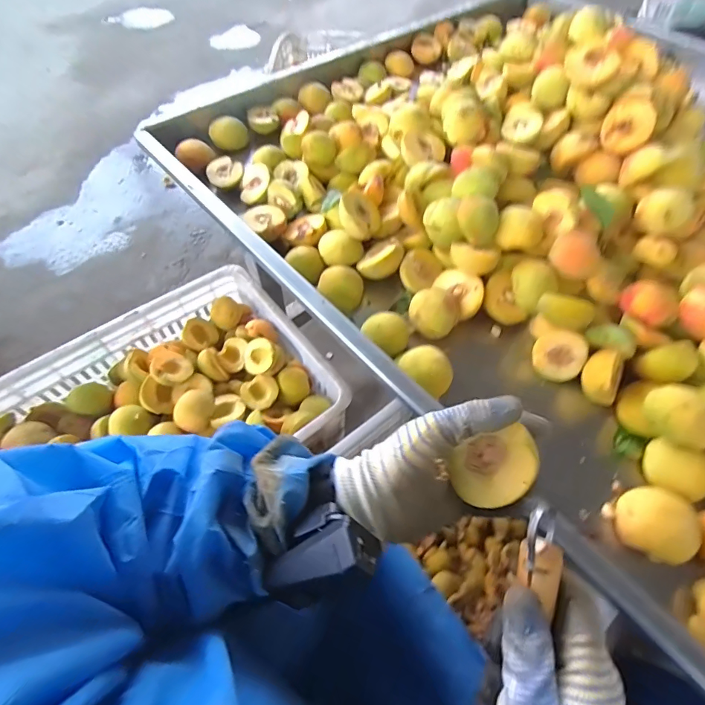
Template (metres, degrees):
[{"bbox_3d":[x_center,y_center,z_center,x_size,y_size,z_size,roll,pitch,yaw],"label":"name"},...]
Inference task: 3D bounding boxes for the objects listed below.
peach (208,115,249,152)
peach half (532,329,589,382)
[{"bbox_3d":[-0.213,-0.379,0.717,0.065,0.042,0.047,-9,57,-8],"label":"peach"},{"bbox_3d":[0.238,0.001,0.485,0.053,0.057,0.029,28,20,13],"label":"peach half"}]

